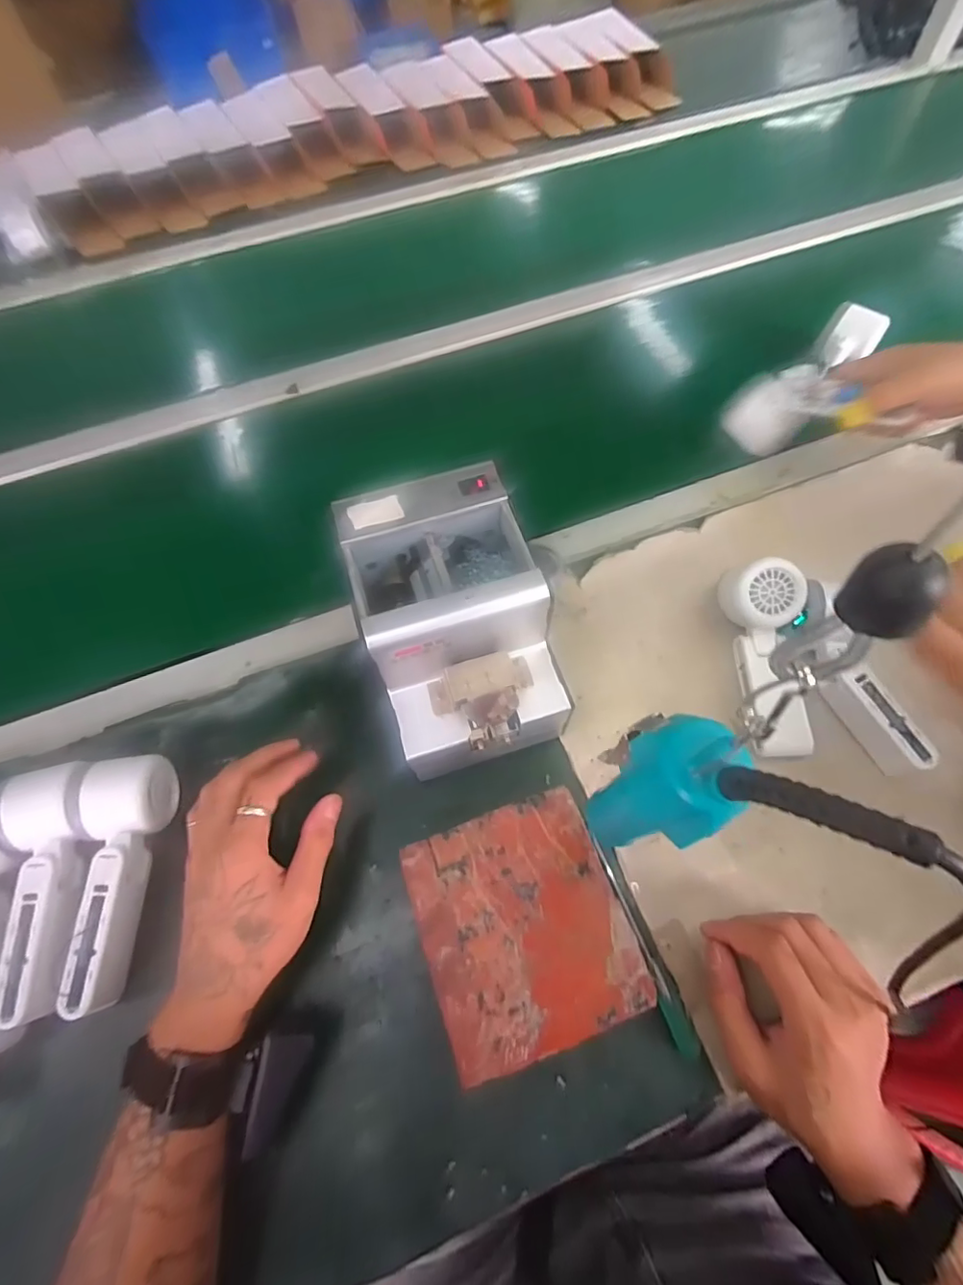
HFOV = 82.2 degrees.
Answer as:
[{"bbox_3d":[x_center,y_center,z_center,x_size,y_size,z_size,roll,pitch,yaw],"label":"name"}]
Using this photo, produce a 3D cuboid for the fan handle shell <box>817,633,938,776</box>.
[{"bbox_3d":[0.303,0.052,0.436,0.025,0.046,0.106,-24,65,-9],"label":"fan handle shell"}]

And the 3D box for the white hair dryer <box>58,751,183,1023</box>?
[{"bbox_3d":[-0.263,0.166,0.397,0.057,0.049,0.169,-4,64,1],"label":"white hair dryer"}]

